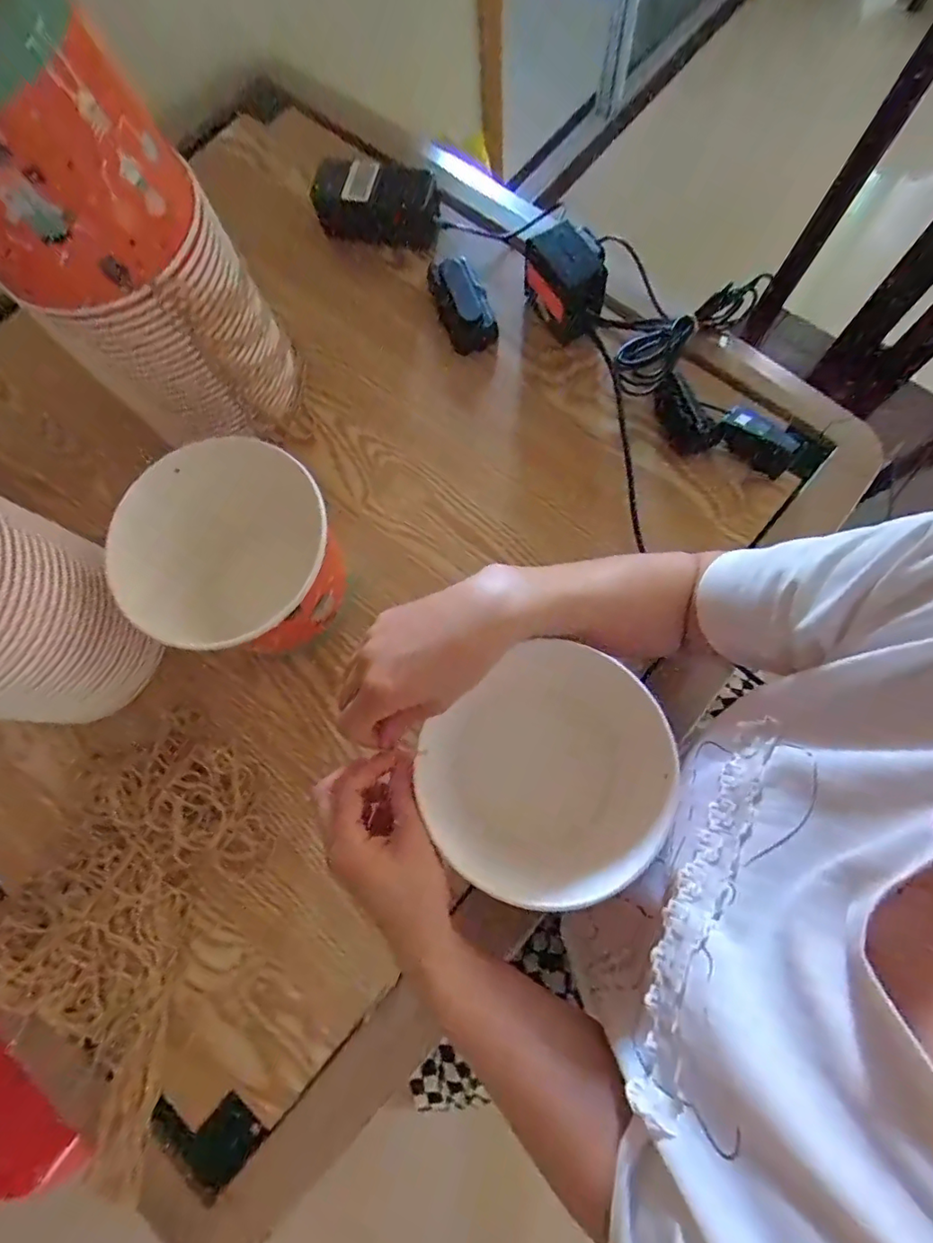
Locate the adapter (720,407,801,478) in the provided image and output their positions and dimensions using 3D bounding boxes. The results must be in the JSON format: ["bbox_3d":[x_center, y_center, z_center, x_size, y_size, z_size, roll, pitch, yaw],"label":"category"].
[{"bbox_3d":[0.270,-0.169,0.501,0.070,0.021,0.042,34,80,9],"label":"adapter"}]

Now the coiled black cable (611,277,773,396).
[{"bbox_3d":[0.221,-0.293,0.539,0.170,0.031,0.058,-36,78,-7],"label":"coiled black cable"}]

